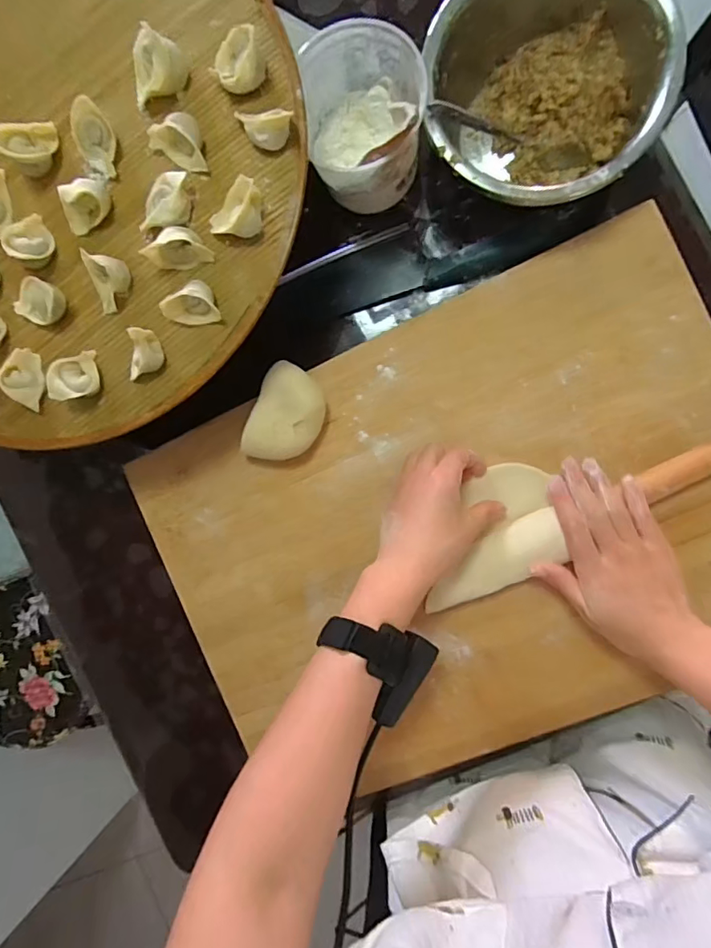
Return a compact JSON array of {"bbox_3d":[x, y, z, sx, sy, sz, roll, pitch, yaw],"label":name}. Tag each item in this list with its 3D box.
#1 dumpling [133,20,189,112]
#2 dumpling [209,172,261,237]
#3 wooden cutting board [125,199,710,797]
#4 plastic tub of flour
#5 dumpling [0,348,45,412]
[{"bbox_3d":[-0.156,-0.313,0.396,0.048,0.029,0.030,-30,88,9],"label":"dumpling"},{"bbox_3d":[-0.090,-0.198,0.392,0.045,0.021,0.031,-29,88,9],"label":"dumpling"},{"bbox_3d":[0.099,0.061,0.493,0.559,0.035,0.406,-26,88,9],"label":"wooden cutting board"},{"bbox_3d":[0.008,-0.307,0.451,0.099,0.092,0.112,-29,88,9],"label":"plastic tub of flour"},{"bbox_3d":[-0.278,-0.079,0.428,0.026,0.019,0.048,2,93,9],"label":"dumpling"}]

